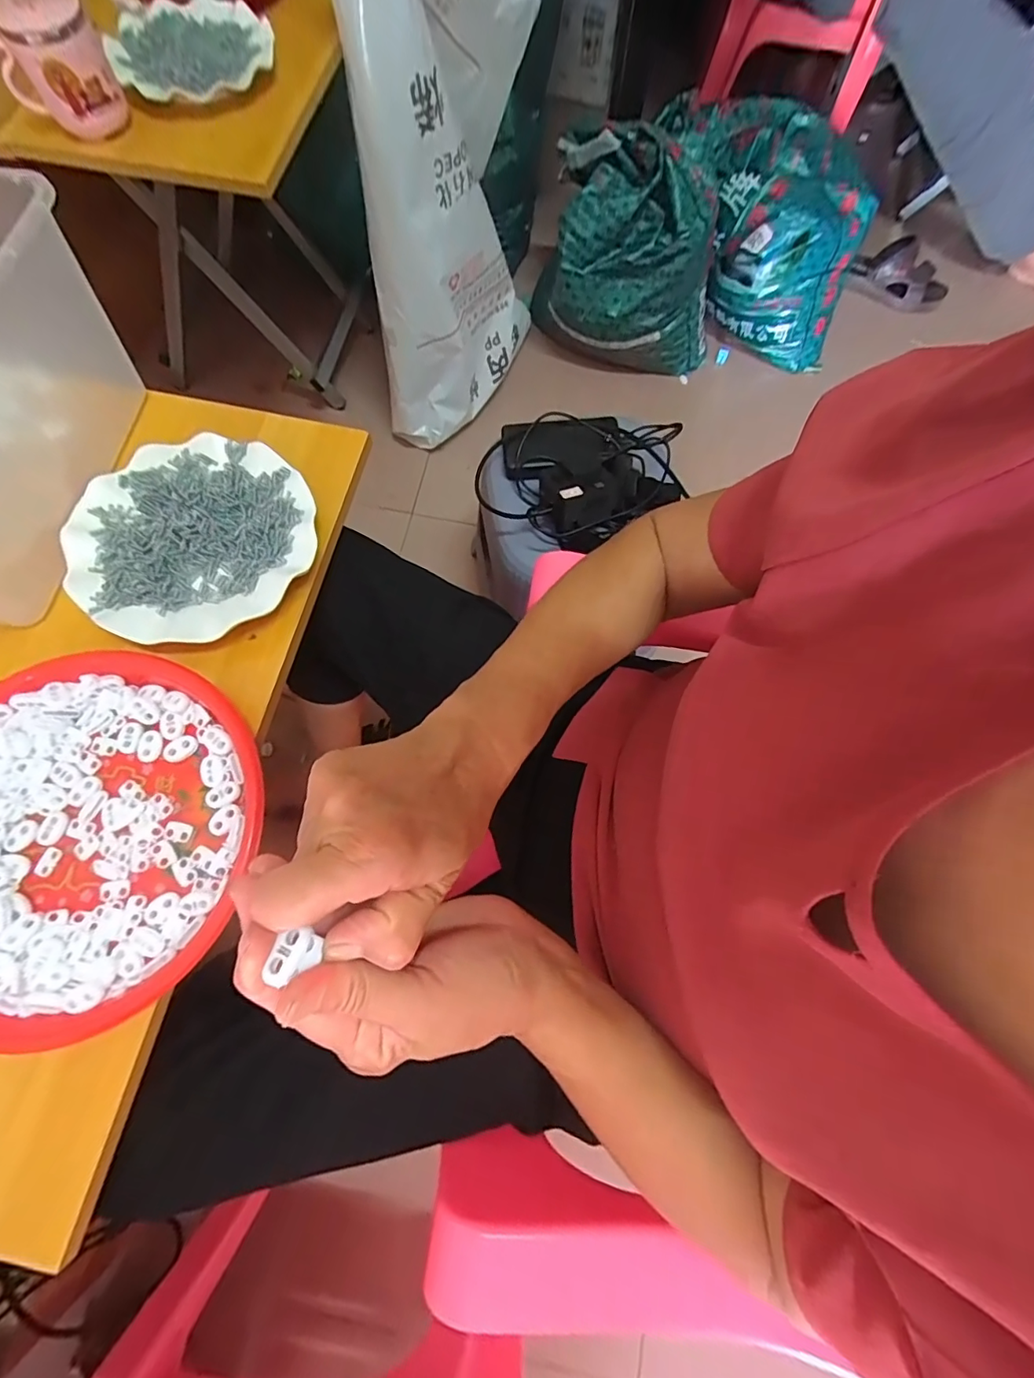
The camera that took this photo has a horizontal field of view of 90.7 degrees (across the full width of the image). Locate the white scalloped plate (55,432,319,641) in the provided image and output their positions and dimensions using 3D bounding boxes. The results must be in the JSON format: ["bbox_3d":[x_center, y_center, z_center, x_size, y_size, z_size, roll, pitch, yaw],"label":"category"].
[{"bbox_3d":[-0.255,-0.123,0.404,0.177,0.023,0.170,0,73,0],"label":"white scalloped plate"}]

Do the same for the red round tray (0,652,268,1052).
[{"bbox_3d":[-0.295,0.096,0.338,0.240,0.018,0.227,0,73,0],"label":"red round tray"}]

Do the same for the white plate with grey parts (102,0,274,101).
[{"bbox_3d":[-0.369,-0.724,0.577,0.176,0.022,0.154,-5,73,-2],"label":"white plate with grey parts"}]

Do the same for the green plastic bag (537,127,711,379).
[{"bbox_3d":[0.201,-0.755,0.913,0.337,0.305,0.166,25,75,7],"label":"green plastic bag"}]

